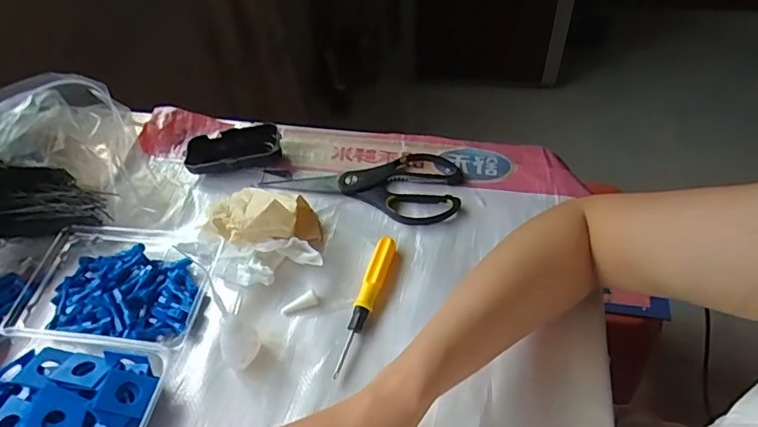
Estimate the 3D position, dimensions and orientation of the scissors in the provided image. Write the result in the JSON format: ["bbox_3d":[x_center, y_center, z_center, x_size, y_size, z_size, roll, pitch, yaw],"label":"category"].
[{"bbox_3d":[-0.015,-0.039,0.567,0.209,0.011,0.097,11,51,13],"label":"scissors"}]

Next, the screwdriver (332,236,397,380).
[{"bbox_3d":[-0.012,0.080,0.462,0.018,0.016,0.139,12,52,14],"label":"screwdriver"}]

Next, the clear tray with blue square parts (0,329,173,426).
[{"bbox_3d":[-0.256,0.154,0.406,0.161,0.033,0.106,5,50,8],"label":"clear tray with blue square parts"}]

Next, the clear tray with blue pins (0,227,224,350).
[{"bbox_3d":[-0.252,0.065,0.482,0.182,0.031,0.126,3,50,7],"label":"clear tray with blue pins"}]

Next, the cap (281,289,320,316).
[{"bbox_3d":[-0.074,0.082,0.472,0.035,0.009,0.014,-19,51,-11],"label":"cap"}]

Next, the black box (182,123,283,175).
[{"bbox_3d":[-0.167,-0.070,0.595,0.106,0.031,0.047,-9,50,-3],"label":"black box"}]

